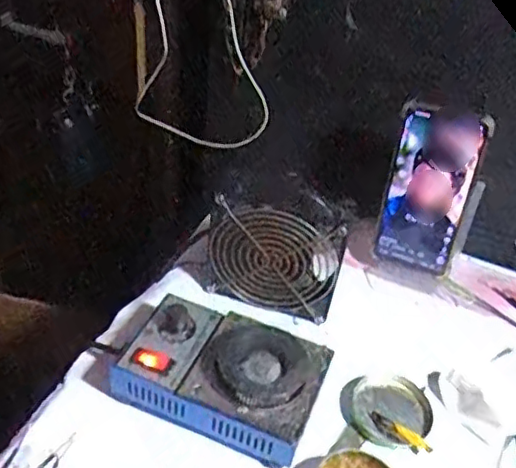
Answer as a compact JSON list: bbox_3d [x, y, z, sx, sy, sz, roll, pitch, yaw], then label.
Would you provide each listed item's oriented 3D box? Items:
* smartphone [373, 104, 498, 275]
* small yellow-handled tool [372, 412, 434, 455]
[{"bbox_3d":[0.158,-0.038,0.590,0.074,0.158,0.016,16,28,15],"label":"smartphone"},{"bbox_3d":[0.112,0.155,0.495,0.051,0.006,0.013,31,46,26],"label":"small yellow-handled tool"}]

